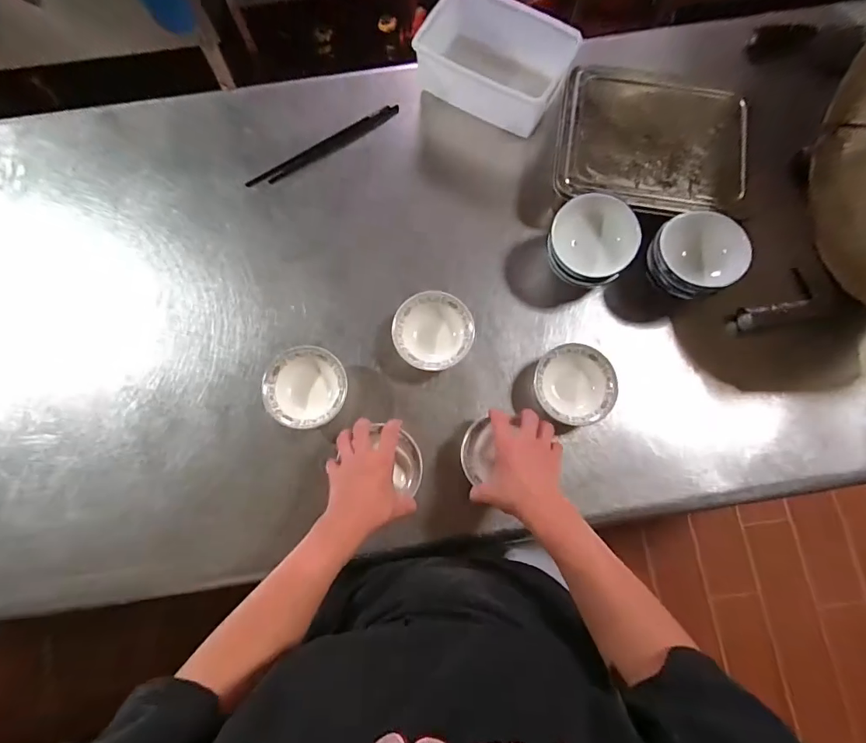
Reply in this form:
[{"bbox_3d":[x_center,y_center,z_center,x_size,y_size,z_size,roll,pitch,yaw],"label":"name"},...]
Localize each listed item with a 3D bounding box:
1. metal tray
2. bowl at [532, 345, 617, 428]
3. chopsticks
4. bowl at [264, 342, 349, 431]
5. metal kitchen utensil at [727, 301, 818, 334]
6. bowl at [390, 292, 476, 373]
[{"bbox_3d":[0.318,-0.333,0.628,0.267,0.037,0.209,7,80,2],"label":"metal tray"},{"bbox_3d":[0.193,0.019,0.604,0.107,0.041,0.108,0,80,1],"label":"bowl"},{"bbox_3d":[-0.173,-0.362,0.710,0.267,0.013,0.023,-34,81,-5],"label":"chopsticks"},{"bbox_3d":[-0.173,0.023,0.607,0.111,0.042,0.108,0,80,1],"label":"bowl"},{"bbox_3d":[0.496,-0.082,0.639,0.118,0.034,0.032,-10,80,-1],"label":"metal kitchen utensil"},{"bbox_3d":[0.000,-0.055,0.624,0.109,0.038,0.110,0,80,1],"label":"bowl"}]

